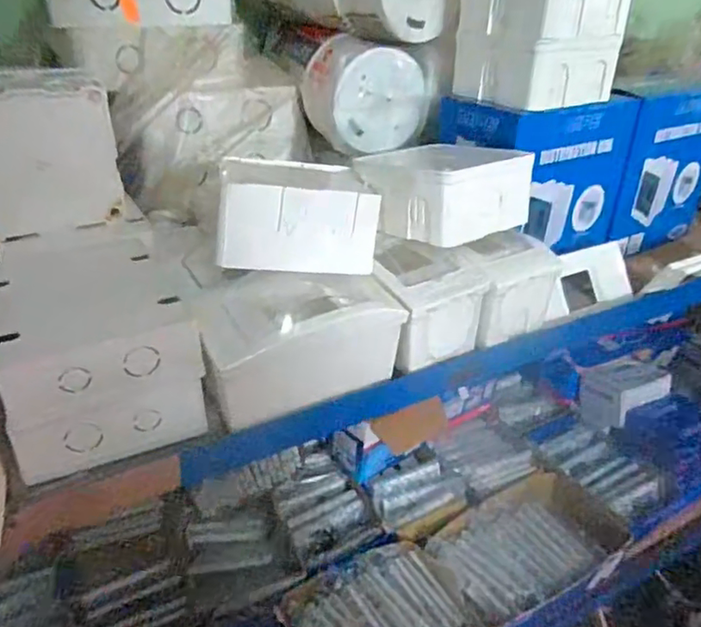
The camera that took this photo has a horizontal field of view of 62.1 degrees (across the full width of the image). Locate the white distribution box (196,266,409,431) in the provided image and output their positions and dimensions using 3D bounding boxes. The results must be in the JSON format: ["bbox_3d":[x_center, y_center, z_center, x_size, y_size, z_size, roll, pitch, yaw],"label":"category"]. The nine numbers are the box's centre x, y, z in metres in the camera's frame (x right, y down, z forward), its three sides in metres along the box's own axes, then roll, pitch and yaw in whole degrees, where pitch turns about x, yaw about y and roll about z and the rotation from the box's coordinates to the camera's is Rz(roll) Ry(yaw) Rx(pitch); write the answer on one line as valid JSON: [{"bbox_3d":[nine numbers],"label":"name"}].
[{"bbox_3d":[-0.033,0.016,0.387,0.123,0.074,0.065,-14,34,-24],"label":"white distribution box"}]

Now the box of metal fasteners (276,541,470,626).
[{"bbox_3d":[0.038,0.403,0.763,0.213,0.058,0.163,-16,35,-27],"label":"box of metal fasteners"}]

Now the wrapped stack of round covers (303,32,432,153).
[{"bbox_3d":[0.015,-0.212,0.558,0.092,0.091,0.076,-15,35,-25],"label":"wrapped stack of round covers"}]

